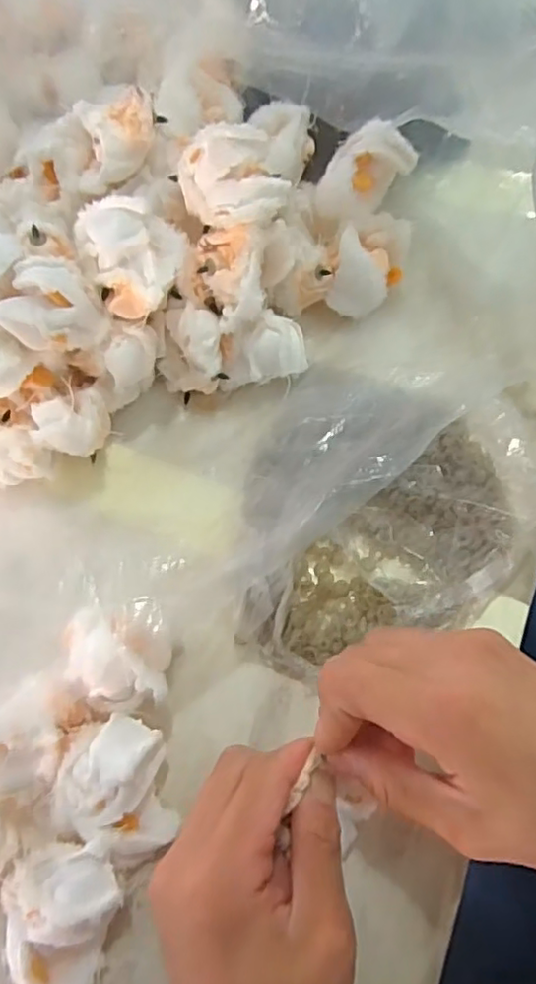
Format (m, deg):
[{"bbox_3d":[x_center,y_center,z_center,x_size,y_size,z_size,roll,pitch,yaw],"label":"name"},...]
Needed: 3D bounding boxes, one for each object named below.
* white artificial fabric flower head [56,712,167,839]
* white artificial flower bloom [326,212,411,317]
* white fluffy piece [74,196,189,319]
[{"bbox_3d":[-0.073,0.131,0.284,0.036,0.029,0.054,41,75,18],"label":"white artificial fabric flower head"},{"bbox_3d":[0.066,-0.151,0.405,0.046,0.039,0.062,12,68,8],"label":"white artificial flower bloom"},{"bbox_3d":[-0.076,-0.130,0.347,0.055,0.050,0.058,9,68,7],"label":"white fluffy piece"}]

